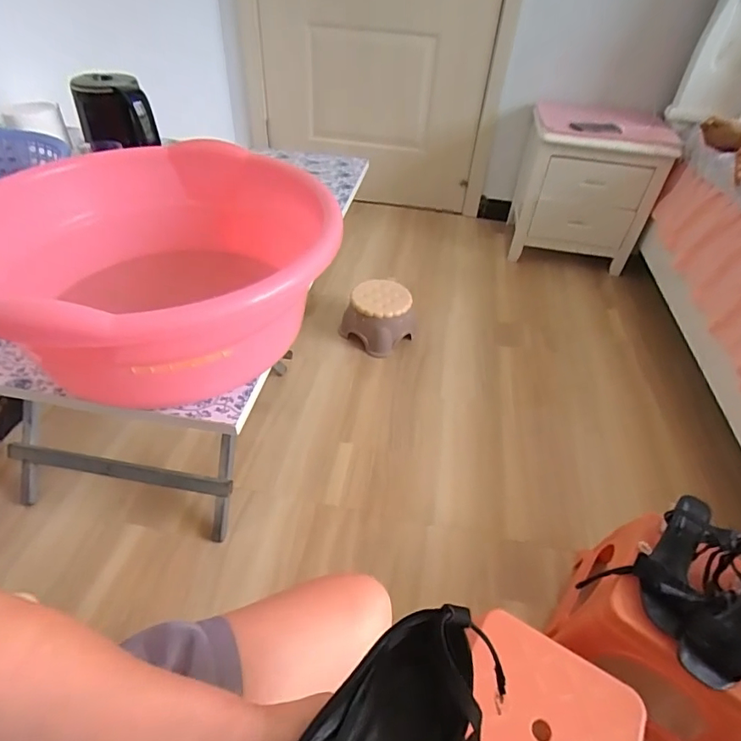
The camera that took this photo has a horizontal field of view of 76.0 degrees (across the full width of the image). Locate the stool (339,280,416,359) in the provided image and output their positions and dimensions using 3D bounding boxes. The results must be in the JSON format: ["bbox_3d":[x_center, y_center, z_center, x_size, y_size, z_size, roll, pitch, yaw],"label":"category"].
[{"bbox_3d":[0.031,-0.176,1.437,0.201,0.153,0.216,34,51,28],"label":"stool"}]

